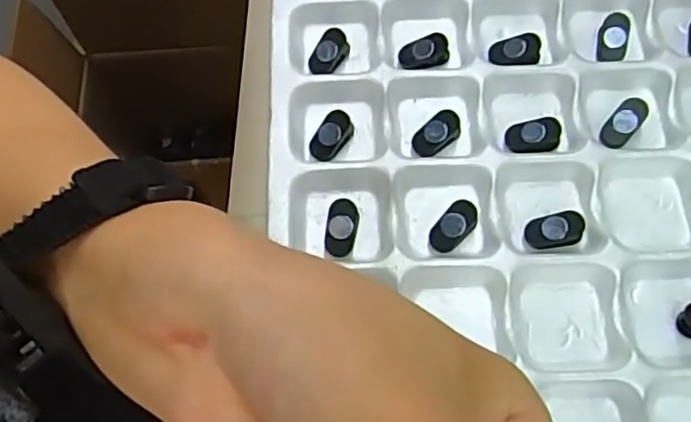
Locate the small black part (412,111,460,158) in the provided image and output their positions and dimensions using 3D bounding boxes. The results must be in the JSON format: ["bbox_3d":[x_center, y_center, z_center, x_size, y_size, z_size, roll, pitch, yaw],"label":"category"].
[{"bbox_3d":[0.039,-0.033,0.282,0.021,0.012,0.012,-30,66,-13],"label":"small black part"}]

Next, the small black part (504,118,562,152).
[{"bbox_3d":[0.080,-0.031,0.279,0.022,0.010,0.014,-1,67,2],"label":"small black part"}]

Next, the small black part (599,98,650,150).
[{"bbox_3d":[0.120,-0.037,0.282,0.012,0.007,0.025,42,87,20],"label":"small black part"}]

